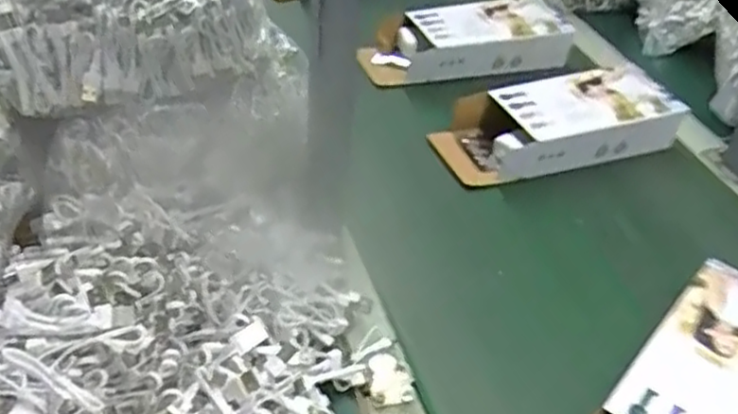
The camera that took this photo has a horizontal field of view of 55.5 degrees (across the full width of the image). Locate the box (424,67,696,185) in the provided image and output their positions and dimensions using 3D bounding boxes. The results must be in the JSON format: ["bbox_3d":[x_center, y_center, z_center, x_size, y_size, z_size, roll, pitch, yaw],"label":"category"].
[{"bbox_3d":[0.199,-0.092,0.745,0.261,0.060,0.108,-11,40,-14],"label":"box"}]

